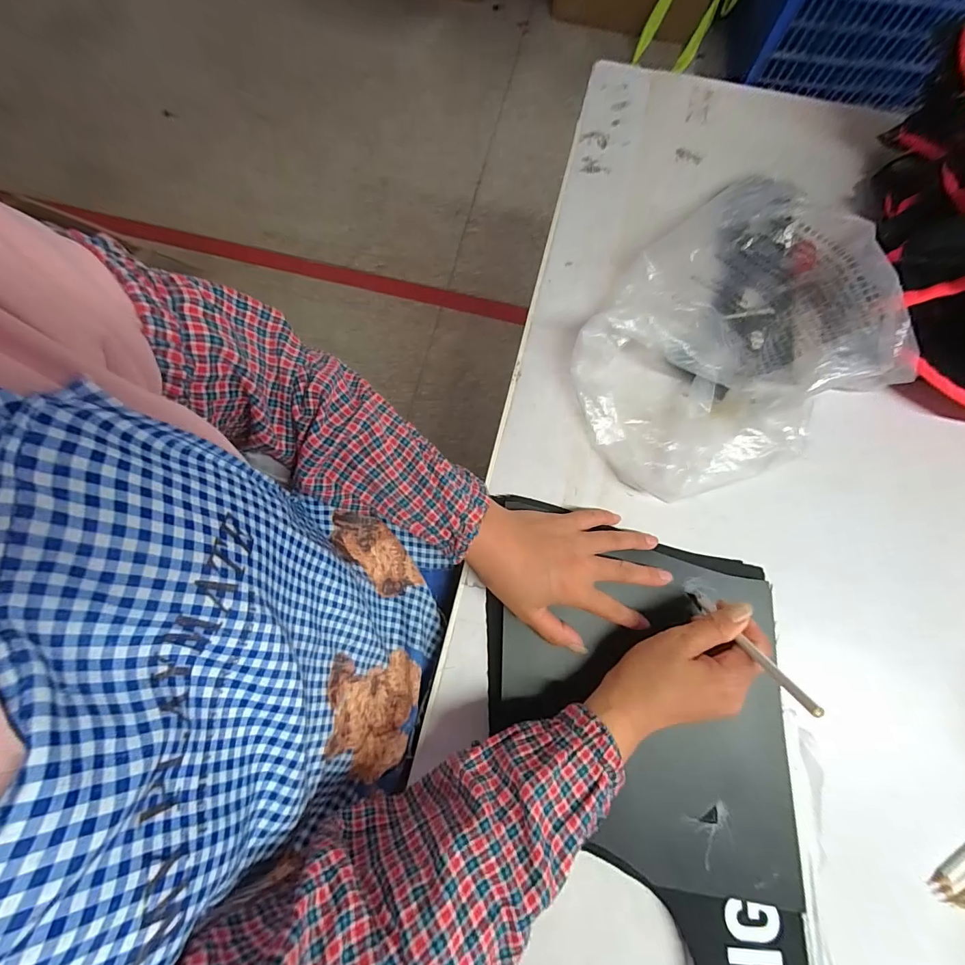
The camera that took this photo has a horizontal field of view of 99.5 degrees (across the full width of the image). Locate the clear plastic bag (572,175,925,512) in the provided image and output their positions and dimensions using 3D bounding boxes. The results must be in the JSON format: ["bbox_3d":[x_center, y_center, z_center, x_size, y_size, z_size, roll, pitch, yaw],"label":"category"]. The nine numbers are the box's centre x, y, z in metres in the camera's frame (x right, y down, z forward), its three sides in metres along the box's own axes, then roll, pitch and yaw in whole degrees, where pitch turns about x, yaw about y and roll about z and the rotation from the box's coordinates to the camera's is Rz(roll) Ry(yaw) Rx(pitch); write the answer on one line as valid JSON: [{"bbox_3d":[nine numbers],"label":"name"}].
[{"bbox_3d":[0.220,-0.137,0.384,0.282,0.092,0.258,-32,80,-5],"label":"clear plastic bag"}]

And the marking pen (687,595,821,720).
[{"bbox_3d":[0.198,0.121,0.307,0.011,0.131,0.007,-9,107,-1],"label":"marking pen"}]

